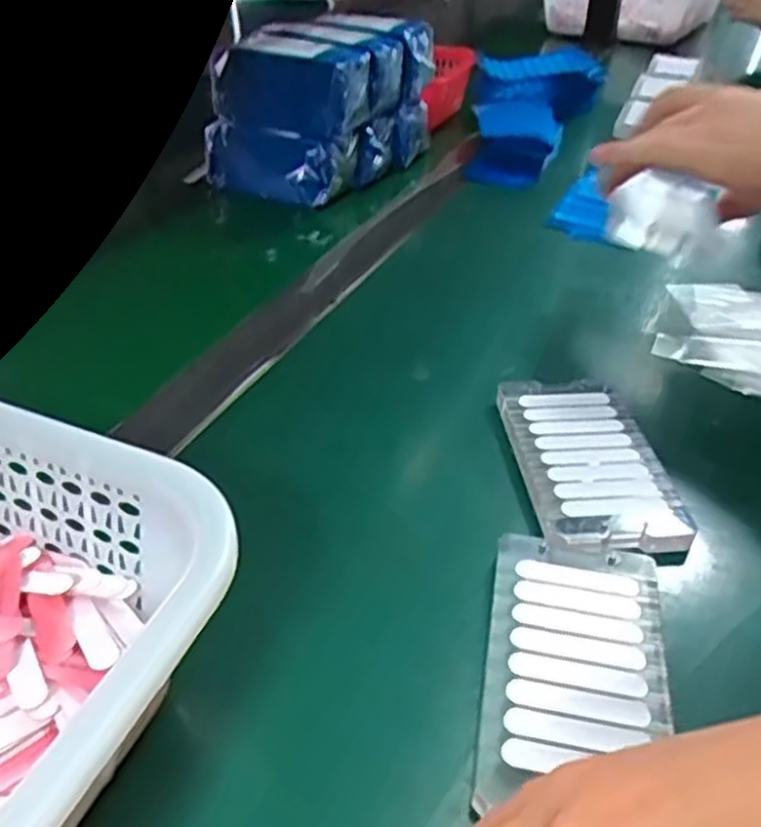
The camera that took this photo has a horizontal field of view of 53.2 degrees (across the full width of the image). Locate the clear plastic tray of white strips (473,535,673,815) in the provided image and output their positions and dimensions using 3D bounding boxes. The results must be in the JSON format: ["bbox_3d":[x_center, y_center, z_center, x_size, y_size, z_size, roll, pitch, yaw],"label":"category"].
[{"bbox_3d":[0.076,0.098,0.298,0.067,0.014,0.116,9,39,7],"label":"clear plastic tray of white strips"}]

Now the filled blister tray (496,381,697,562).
[{"bbox_3d":[0.107,0.024,0.395,0.070,0.013,0.124,-1,39,-6],"label":"filled blister tray"}]

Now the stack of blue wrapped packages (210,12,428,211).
[{"bbox_3d":[-0.050,-0.293,0.706,0.131,0.111,0.189,23,43,25],"label":"stack of blue wrapped packages"}]

